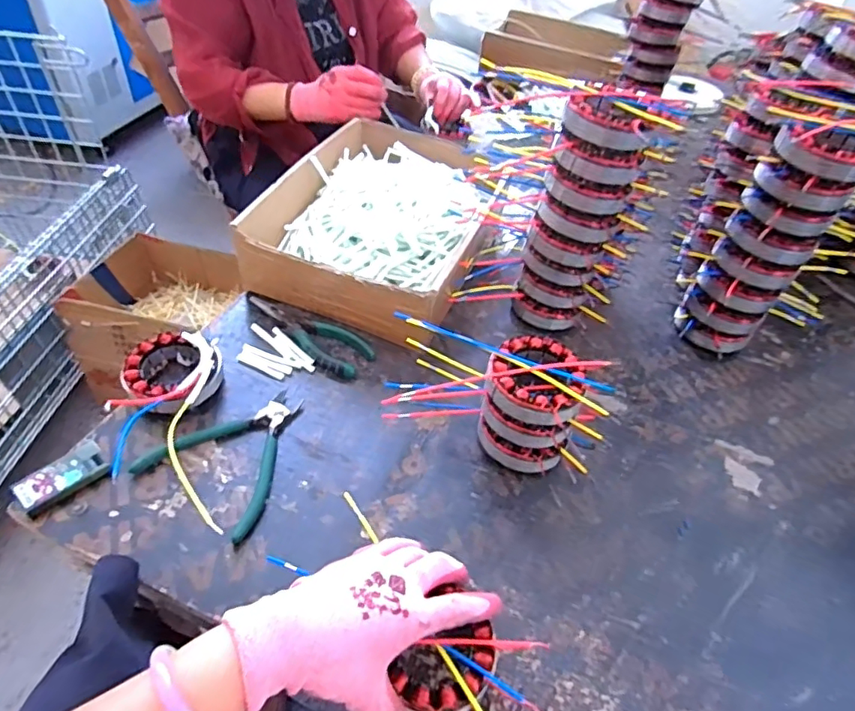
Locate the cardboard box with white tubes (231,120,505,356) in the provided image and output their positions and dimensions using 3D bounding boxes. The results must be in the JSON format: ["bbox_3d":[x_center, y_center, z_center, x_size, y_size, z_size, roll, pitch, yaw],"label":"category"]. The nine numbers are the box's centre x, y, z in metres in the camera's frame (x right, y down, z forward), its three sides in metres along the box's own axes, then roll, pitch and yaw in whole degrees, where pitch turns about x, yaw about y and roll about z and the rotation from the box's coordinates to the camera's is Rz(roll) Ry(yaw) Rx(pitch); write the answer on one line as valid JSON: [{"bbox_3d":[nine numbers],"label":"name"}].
[{"bbox_3d":[-0.046,-0.180,0.719,0.241,0.089,0.357,19,47,11],"label":"cardboard box with white tubes"}]

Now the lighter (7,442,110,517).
[{"bbox_3d":[-0.307,0.103,0.464,0.029,0.017,0.067,36,53,25],"label":"lighter"}]

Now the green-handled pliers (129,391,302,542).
[{"bbox_3d":[-0.166,0.082,0.500,0.120,0.014,0.139,27,49,18],"label":"green-handled pliers"}]

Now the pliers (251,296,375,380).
[{"bbox_3d":[-0.136,-0.025,0.609,0.160,0.016,0.049,27,49,18],"label":"pliers"}]

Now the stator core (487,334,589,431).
[{"bbox_3d":[0.099,0.021,0.494,0.083,0.029,0.081,3,46,-4],"label":"stator core"}]

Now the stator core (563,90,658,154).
[{"bbox_3d":[0.169,-0.217,0.509,0.079,0.032,0.064,18,47,10],"label":"stator core"}]

